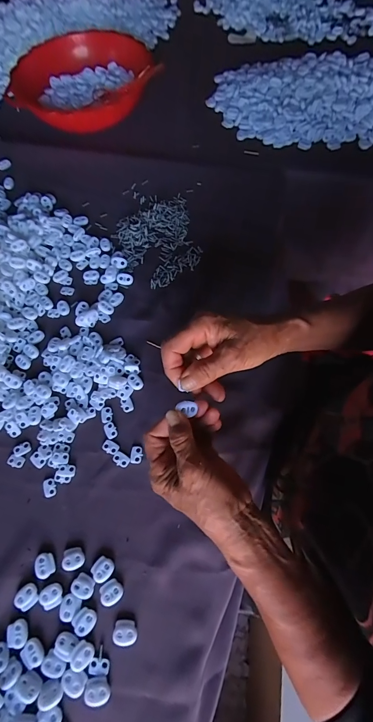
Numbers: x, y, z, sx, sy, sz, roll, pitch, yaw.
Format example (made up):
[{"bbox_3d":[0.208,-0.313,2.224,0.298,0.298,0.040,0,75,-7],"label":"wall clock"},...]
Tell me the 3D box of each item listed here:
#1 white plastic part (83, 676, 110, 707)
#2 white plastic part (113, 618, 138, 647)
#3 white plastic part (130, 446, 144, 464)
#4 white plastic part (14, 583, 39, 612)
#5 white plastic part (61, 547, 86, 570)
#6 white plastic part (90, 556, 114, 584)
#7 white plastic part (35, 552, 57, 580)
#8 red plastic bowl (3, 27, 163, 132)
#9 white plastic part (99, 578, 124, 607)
[{"bbox_3d":[-0.079,0.292,0.298,0.022,0.008,0.019,-3,67,1],"label":"white plastic part"},{"bbox_3d":[-0.057,0.254,0.314,0.022,0.007,0.019,1,67,2],"label":"white plastic part"},{"bbox_3d":[-0.056,0.105,0.377,0.013,0.004,0.019,6,68,4],"label":"white plastic part"},{"bbox_3d":[-0.155,0.229,0.324,0.022,0.004,0.020,-37,71,-13],"label":"white plastic part"},{"bbox_3d":[-0.114,0.198,0.337,0.022,0.004,0.019,-10,67,-2],"label":"white plastic part"},{"bbox_3d":[-0.084,0.207,0.332,0.020,0.004,0.021,42,75,17],"label":"white plastic part"},{"bbox_3d":[-0.142,0.204,0.335,0.019,0.004,0.022,-25,69,-8],"label":"white plastic part"},{"bbox_3d":[-0.184,-0.487,0.595,0.244,0.085,0.244,-1,67,2],"label":"red plastic bowl"},{"bbox_3d":[-0.073,0.225,0.325,0.021,0.004,0.019,-38,71,-13],"label":"white plastic part"}]

